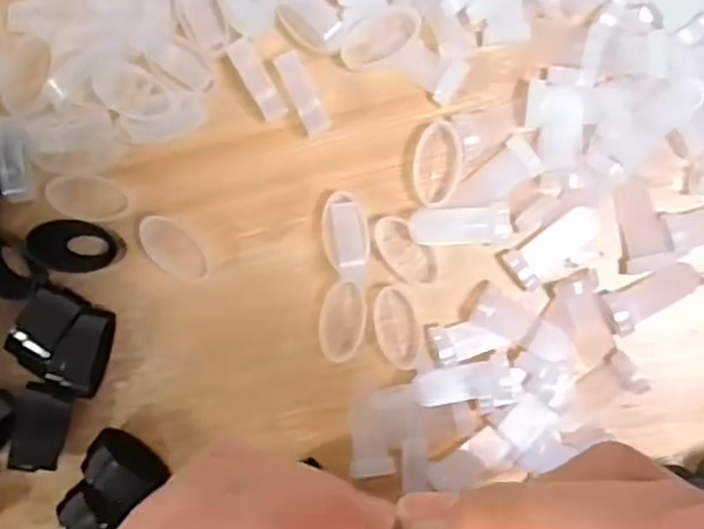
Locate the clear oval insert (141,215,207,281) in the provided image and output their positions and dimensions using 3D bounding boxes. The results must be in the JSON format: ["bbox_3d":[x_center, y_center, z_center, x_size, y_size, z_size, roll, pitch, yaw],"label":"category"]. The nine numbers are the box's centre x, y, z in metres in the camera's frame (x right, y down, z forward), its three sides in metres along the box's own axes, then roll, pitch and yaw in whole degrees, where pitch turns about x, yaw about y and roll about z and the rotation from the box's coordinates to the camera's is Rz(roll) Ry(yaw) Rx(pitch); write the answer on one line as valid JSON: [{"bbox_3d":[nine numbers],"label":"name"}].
[{"bbox_3d":[-0.070,-0.006,0.284,0.031,0.005,0.016,45,92,-2],"label":"clear oval insert"}]

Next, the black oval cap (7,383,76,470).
[{"bbox_3d":[-0.120,0.063,0.283,0.017,0.017,0.033,16,93,0],"label":"black oval cap"}]

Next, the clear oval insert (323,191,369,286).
[{"bbox_3d":[-0.002,-0.010,0.277,0.017,0.009,0.037,-8,67,1],"label":"clear oval insert"}]

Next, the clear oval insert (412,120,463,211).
[{"bbox_3d":[0.033,-0.039,0.283,0.018,0.008,0.032,7,93,0],"label":"clear oval insert"}]

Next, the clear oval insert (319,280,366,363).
[{"bbox_3d":[-0.004,0.022,0.289,0.017,0.008,0.031,7,93,0],"label":"clear oval insert"}]

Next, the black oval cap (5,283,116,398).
[{"bbox_3d":[-0.111,0.029,0.280,0.034,0.017,0.033,23,93,-1],"label":"black oval cap"}]

